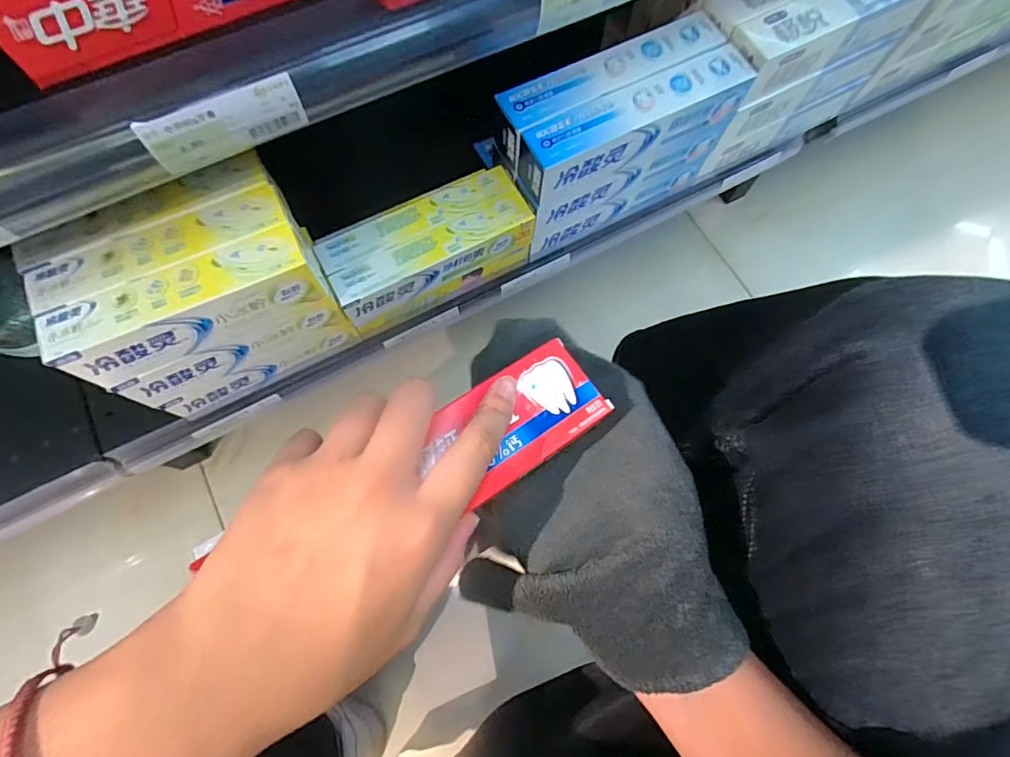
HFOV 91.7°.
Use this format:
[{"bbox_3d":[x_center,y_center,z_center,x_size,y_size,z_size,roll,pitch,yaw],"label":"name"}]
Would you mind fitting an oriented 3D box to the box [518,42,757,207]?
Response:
[{"bbox_3d":[0.120,-0.233,0.453,0.220,0.054,0.043,-26,75,-9],"label":"box"}]

